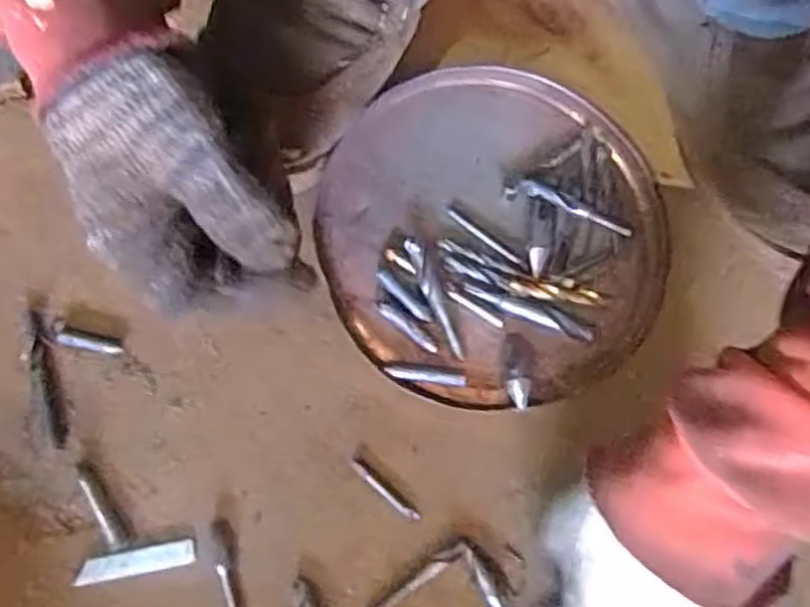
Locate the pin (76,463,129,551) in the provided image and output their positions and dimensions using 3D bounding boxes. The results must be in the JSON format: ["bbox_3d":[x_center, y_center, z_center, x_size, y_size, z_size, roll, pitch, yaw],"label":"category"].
[{"bbox_3d":[-0.163,0.109,0.410,0.010,0.009,0.051,-28,72,-13],"label":"pin"}]

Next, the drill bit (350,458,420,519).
[{"bbox_3d":[-0.012,0.104,0.426,0.048,0.004,0.006,39,72,12],"label":"drill bit"}]

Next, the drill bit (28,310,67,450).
[{"bbox_3d":[-0.201,0.042,0.430,0.009,0.007,0.080,-15,70,-8],"label":"drill bit"}]

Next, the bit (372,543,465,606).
[{"bbox_3d":[0.006,0.149,0.412,0.062,0.005,0.009,-32,73,-14],"label":"bit"}]

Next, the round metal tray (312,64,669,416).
[{"bbox_3d":[0.055,-0.042,0.459,0.200,0.033,0.205,1,69,-2],"label":"round metal tray"}]

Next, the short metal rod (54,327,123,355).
[{"bbox_3d":[-0.181,0.021,0.437,0.037,0.008,0.011,12,69,2],"label":"short metal rod"}]

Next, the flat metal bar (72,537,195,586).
[{"bbox_3d":[-0.144,0.137,0.408,0.061,0.004,0.014,-9,93,-9],"label":"flat metal bar"}]

